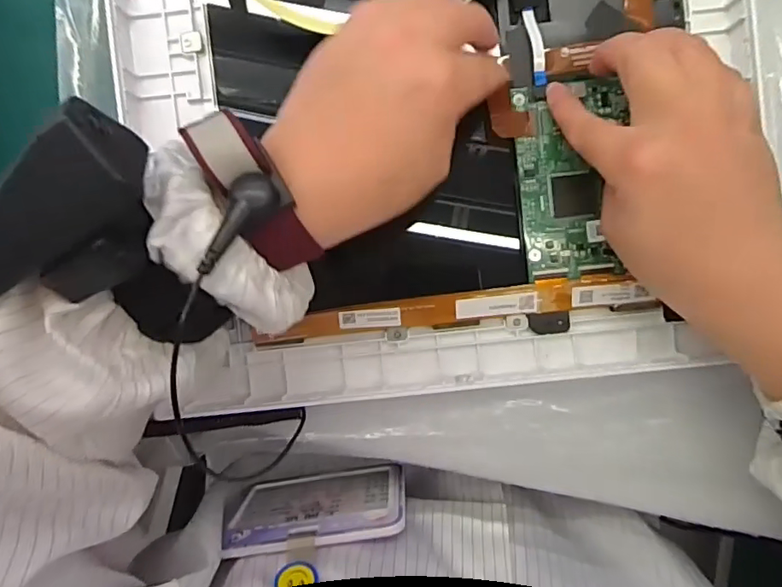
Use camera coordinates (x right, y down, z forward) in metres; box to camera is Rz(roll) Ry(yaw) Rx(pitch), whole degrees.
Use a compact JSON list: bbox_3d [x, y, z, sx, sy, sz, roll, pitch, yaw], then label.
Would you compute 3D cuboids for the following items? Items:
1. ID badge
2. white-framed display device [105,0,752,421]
[{"bbox_3d":[-0.039,0.114,0.289,0.091,0.071,0.012,-7,91,2],"label":"ID badge"},{"bbox_3d":[0.021,-0.081,0.263,0.298,0.023,0.256,-5,90,0],"label":"white-framed display device"}]

